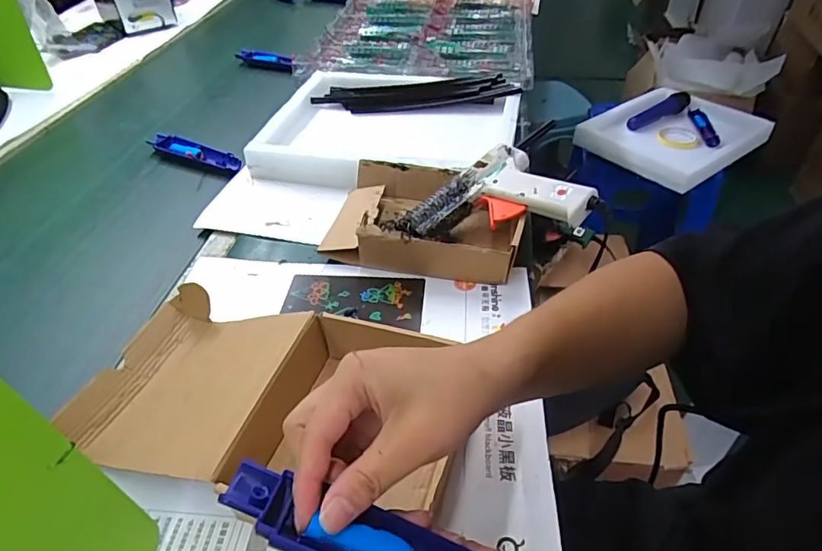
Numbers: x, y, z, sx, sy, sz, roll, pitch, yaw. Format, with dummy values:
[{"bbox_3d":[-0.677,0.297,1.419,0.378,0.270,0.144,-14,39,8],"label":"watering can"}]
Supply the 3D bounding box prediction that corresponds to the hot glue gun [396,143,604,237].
[{"bbox_3d":[0.097,-0.093,0.574,0.203,0.033,0.112,-7,52,20],"label":"hot glue gun"}]

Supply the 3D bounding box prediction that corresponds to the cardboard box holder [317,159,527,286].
[{"bbox_3d":[0.016,-0.065,0.598,0.217,0.061,0.152,10,43,11],"label":"cardboard box holder"}]

